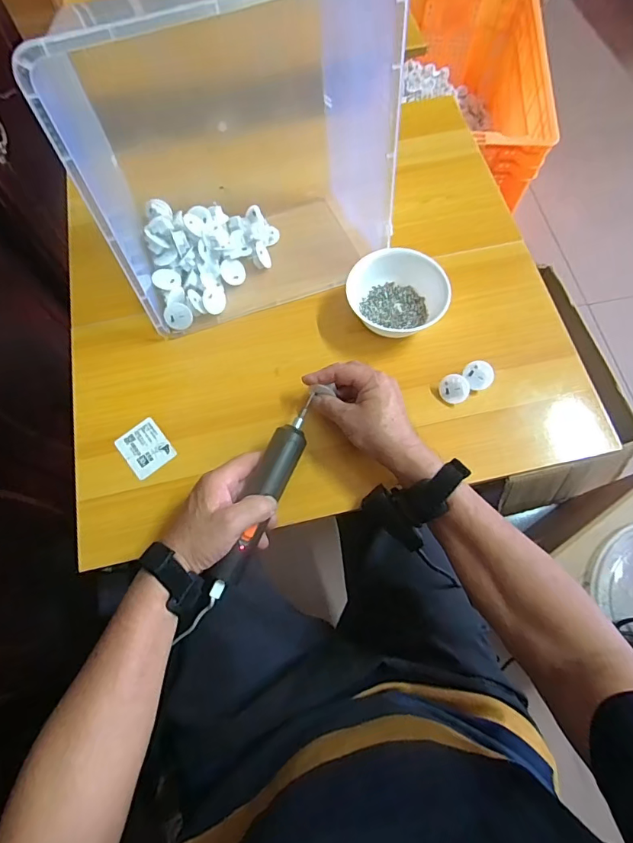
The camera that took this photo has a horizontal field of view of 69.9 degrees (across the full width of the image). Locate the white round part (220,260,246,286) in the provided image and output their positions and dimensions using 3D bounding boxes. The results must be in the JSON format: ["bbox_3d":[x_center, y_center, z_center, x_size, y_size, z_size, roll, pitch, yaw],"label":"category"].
[{"bbox_3d":[-0.107,-0.193,0.587,0.032,0.005,0.032,-3,97,-25],"label":"white round part"}]

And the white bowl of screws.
[{"bbox_3d":[0.100,-0.156,0.559,0.115,0.051,0.115,0,70,0],"label":"white bowl of screws"}]

